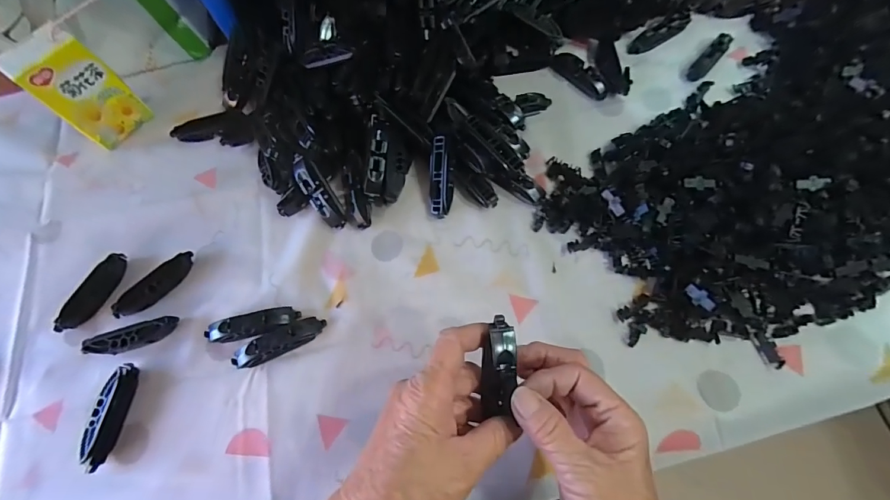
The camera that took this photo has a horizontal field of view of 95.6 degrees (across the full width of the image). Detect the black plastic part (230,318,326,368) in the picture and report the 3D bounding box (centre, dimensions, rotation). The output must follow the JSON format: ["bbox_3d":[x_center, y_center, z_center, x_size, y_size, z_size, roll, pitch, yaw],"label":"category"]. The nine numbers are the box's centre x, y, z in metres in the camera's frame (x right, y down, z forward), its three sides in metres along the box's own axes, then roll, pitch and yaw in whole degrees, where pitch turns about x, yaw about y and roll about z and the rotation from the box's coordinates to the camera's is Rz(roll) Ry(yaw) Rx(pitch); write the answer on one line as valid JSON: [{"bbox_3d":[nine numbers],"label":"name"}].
[{"bbox_3d":[-0.147,0.081,0.353,0.080,0.018,0.021,-26,70,-7],"label":"black plastic part"}]

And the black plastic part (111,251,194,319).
[{"bbox_3d":[-0.277,0.034,0.387,0.021,0.017,0.081,40,76,16],"label":"black plastic part"}]

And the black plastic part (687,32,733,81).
[{"bbox_3d":[0.298,-0.217,0.455,0.020,0.010,0.067,40,89,16],"label":"black plastic part"}]

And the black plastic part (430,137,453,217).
[{"bbox_3d":[-0.004,-0.072,0.400,0.022,0.016,0.078,-1,95,3],"label":"black plastic part"}]

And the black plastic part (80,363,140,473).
[{"bbox_3d":[-0.284,0.140,0.341,0.020,0.013,0.082,6,69,5],"label":"black plastic part"}]

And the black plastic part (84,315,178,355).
[{"bbox_3d":[-0.285,0.080,0.366,0.077,0.013,0.021,-19,69,-5],"label":"black plastic part"}]

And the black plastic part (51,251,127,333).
[{"bbox_3d":[-0.337,0.040,0.385,0.020,0.014,0.081,25,72,12],"label":"black plastic part"}]

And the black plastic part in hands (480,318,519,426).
[{"bbox_3d":[0.034,0.074,0.252,0.021,0.013,0.062,4,82,5],"label":"black plastic part in hands"}]

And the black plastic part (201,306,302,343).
[{"bbox_3d":[-0.176,0.067,0.365,0.082,0.018,0.022,-14,69,-2],"label":"black plastic part"}]

